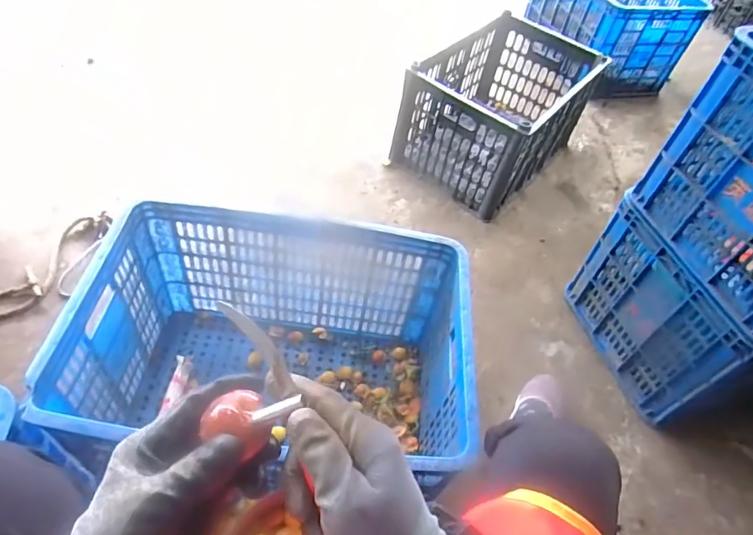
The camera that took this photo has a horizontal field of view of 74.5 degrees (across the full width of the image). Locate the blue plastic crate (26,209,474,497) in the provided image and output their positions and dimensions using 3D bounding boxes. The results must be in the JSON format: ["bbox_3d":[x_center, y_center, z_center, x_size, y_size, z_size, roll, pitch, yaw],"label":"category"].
[{"bbox_3d":[-0.155,0.165,0.829,0.536,0.364,0.384,9,53,-3],"label":"blue plastic crate"}]

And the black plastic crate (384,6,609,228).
[{"bbox_3d":[0.340,-0.438,1.373,0.359,0.268,0.504,37,57,17],"label":"black plastic crate"}]

